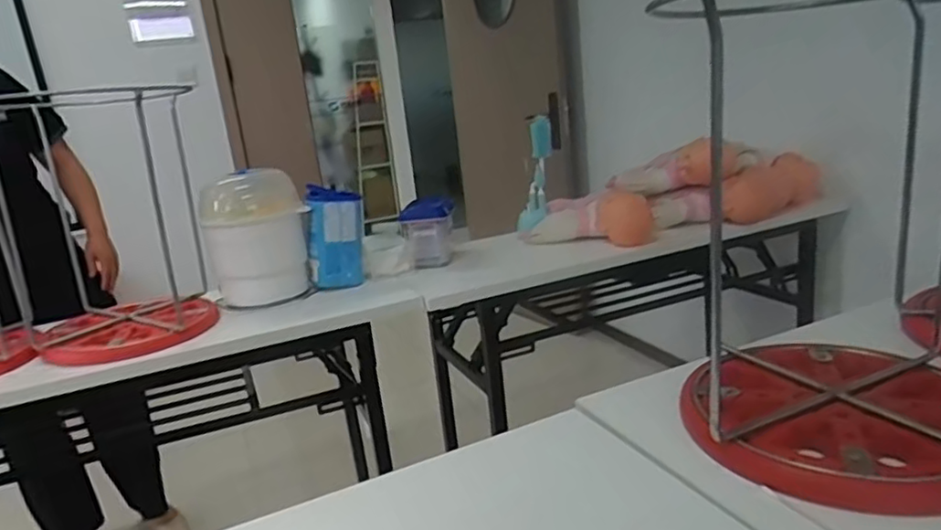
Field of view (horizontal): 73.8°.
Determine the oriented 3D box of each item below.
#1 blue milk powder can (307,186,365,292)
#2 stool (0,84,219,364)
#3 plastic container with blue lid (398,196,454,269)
[{"bbox_3d":[-0.308,-0.057,1.448,0.127,0.235,0.082,-8,15,-7],"label":"blue milk powder can"},{"bbox_3d":[-0.727,-0.094,1.249,0.360,0.477,0.391,-6,15,2],"label":"stool"},{"bbox_3d":[-0.103,-0.087,1.617,0.122,0.184,0.168,-5,15,4],"label":"plastic container with blue lid"}]

